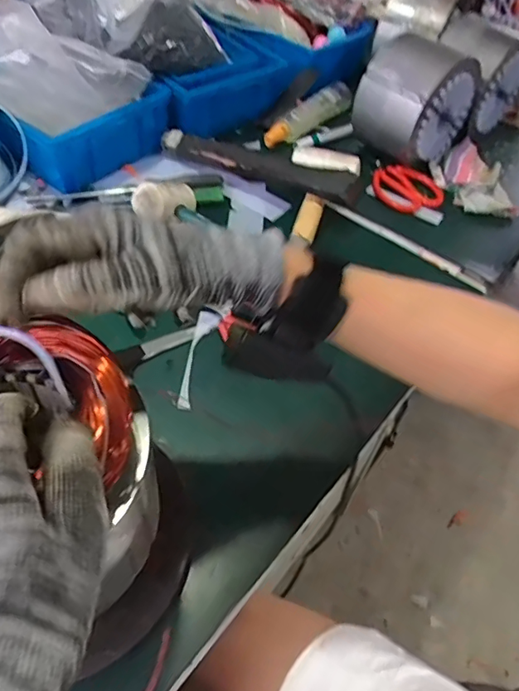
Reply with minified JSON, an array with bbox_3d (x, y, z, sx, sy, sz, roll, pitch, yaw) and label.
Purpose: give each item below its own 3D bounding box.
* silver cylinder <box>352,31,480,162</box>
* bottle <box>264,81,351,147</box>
[{"bbox_3d":[0.223,-0.347,0.736,0.140,0.153,0.120,-30,59,-27],"label":"silver cylinder"},{"bbox_3d":[0.079,-0.361,0.806,0.042,0.049,0.215,32,54,20],"label":"bottle"}]

